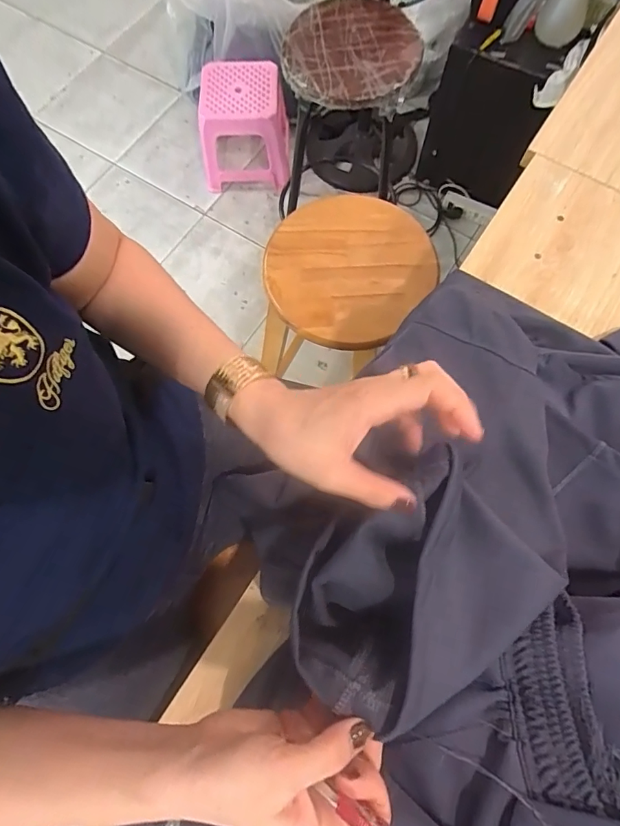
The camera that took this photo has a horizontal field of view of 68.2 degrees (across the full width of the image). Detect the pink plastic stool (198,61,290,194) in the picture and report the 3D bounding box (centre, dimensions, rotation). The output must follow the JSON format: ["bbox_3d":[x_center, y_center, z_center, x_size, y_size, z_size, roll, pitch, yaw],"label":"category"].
[{"bbox_3d":[-0.206,-0.913,1.482,0.271,0.269,0.246,2,72,2],"label":"pink plastic stool"}]

